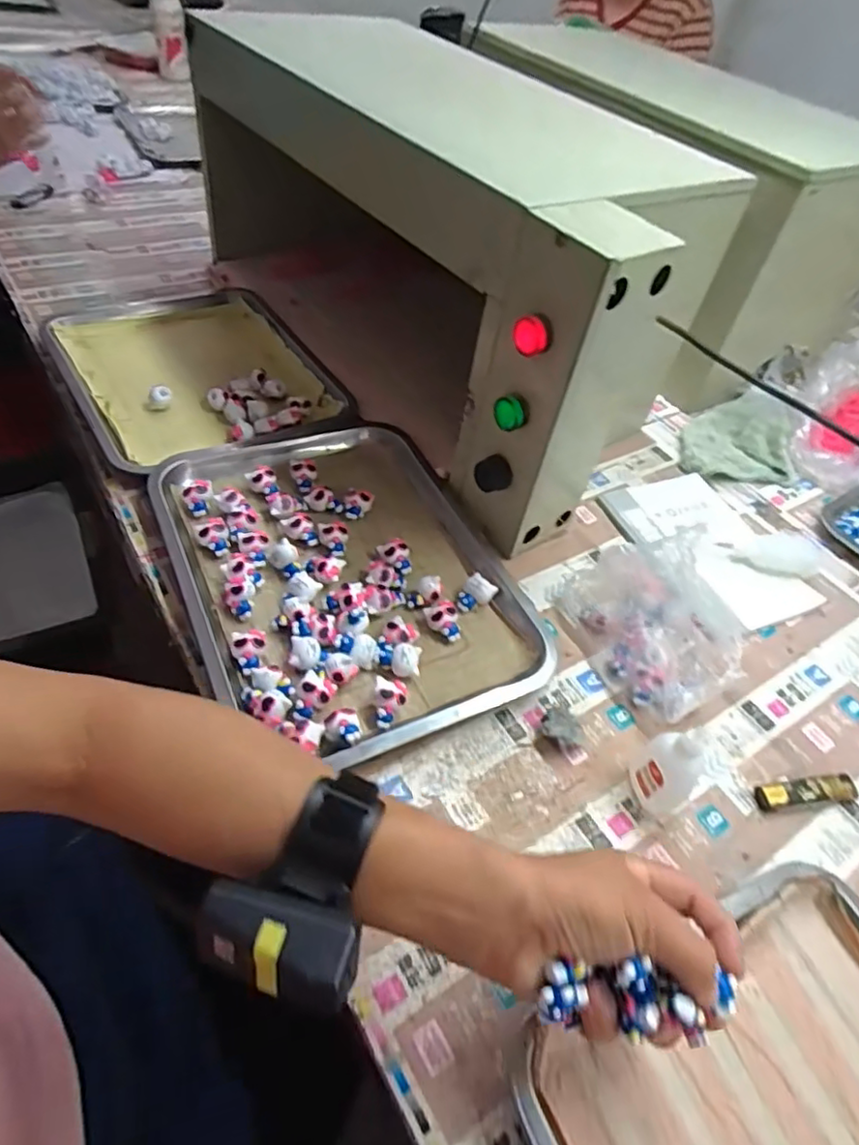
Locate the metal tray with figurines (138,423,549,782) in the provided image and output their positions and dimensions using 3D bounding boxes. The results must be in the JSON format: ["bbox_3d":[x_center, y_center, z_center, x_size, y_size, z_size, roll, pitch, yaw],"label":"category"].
[{"bbox_3d":[-0.077,-0.003,0.572,0.271,0.034,0.354,-17,53,-22],"label":"metal tray with figurines"}]

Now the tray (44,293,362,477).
[{"bbox_3d":[-0.274,-0.243,0.768,0.275,0.027,0.353,-22,55,-25],"label":"tray"}]

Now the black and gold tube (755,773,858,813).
[{"bbox_3d":[0.289,0.166,0.488,0.082,0.015,0.020,-2,49,-11],"label":"black and gold tube"}]

